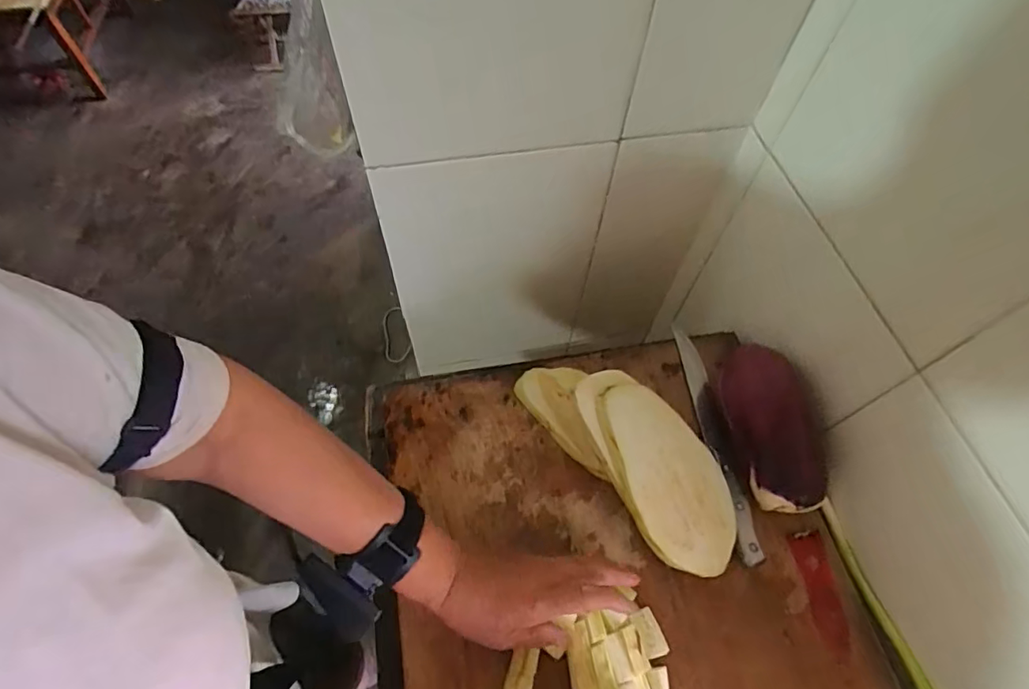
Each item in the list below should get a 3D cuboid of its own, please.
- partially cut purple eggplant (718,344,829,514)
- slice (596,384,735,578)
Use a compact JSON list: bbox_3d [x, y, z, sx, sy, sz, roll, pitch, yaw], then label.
[{"bbox_3d":[0.242,0.076,0.488,0.062,0.073,0.152,-3,61,-2],"label":"partially cut purple eggplant"},{"bbox_3d":[0.136,0.113,0.453,0.088,0.012,0.171,-26,84,-12],"label":"slice"}]

